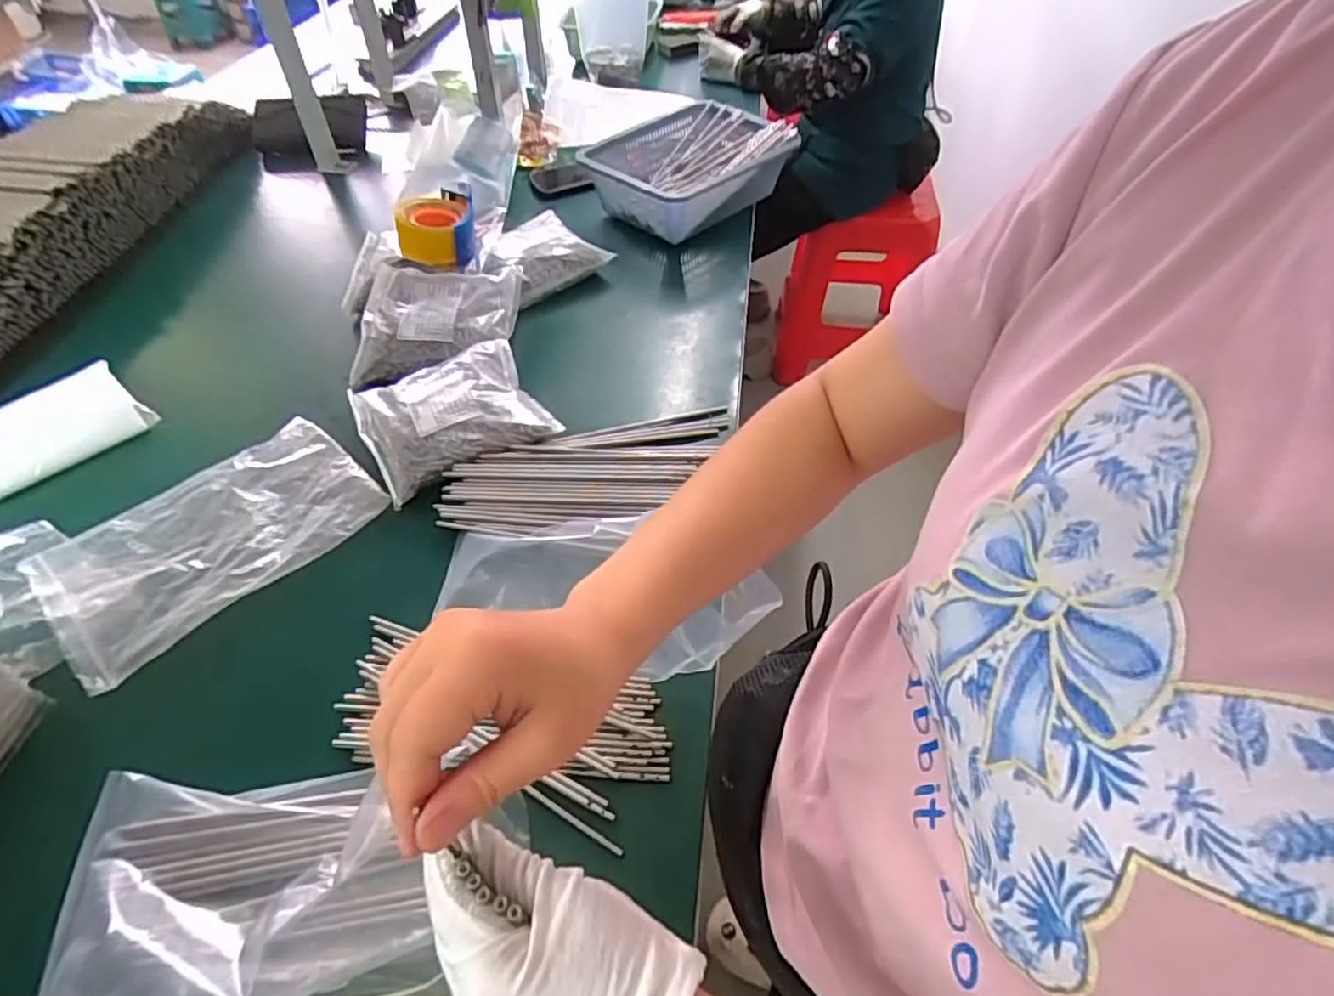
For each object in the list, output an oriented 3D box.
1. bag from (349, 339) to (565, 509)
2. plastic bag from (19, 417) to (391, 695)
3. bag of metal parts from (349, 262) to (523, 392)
[{"bbox_3d":[-0.248,-0.106,0.776,0.197,0.035,0.181,-25,53,-19],"label":"bag"},{"bbox_3d":[-0.454,0.036,0.685,0.185,0.024,0.290,34,57,27],"label":"plastic bag"},{"bbox_3d":[-0.298,-0.233,0.884,0.195,0.062,0.174,-3,49,-1],"label":"bag of metal parts"}]

